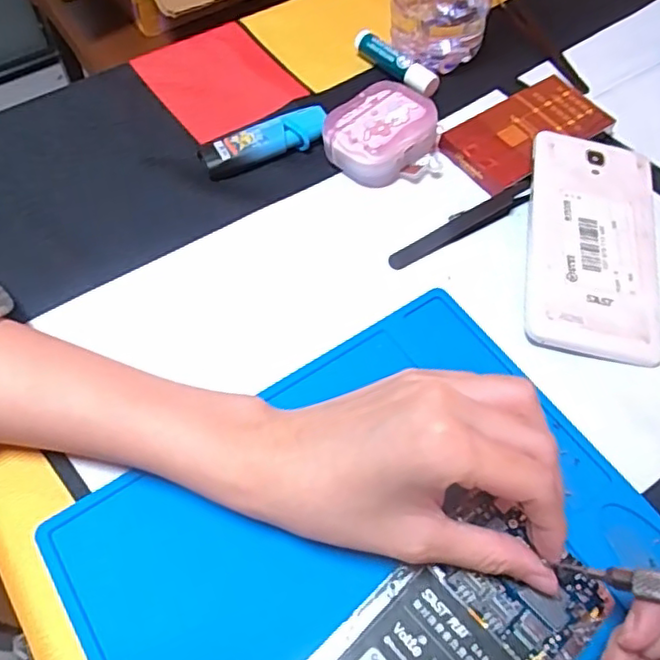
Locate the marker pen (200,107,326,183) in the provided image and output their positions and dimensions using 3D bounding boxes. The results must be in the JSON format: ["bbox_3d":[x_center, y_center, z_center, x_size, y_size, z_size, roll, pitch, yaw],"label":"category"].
[{"bbox_3d":[-0.040,-0.117,0.385,0.080,0.014,0.022,-23,61,-13],"label":"marker pen"}]

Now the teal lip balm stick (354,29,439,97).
[{"bbox_3d":[0.044,-0.182,0.427,0.019,0.017,0.070,-36,65,-20],"label":"teal lip balm stick"}]

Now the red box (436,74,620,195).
[{"bbox_3d":[0.123,-0.123,0.393,0.101,0.016,0.057,-30,63,-17],"label":"red box"}]

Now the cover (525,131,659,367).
[{"bbox_3d":[0.146,-0.049,0.344,0.072,0.006,0.140,12,63,-1],"label":"cover"}]

